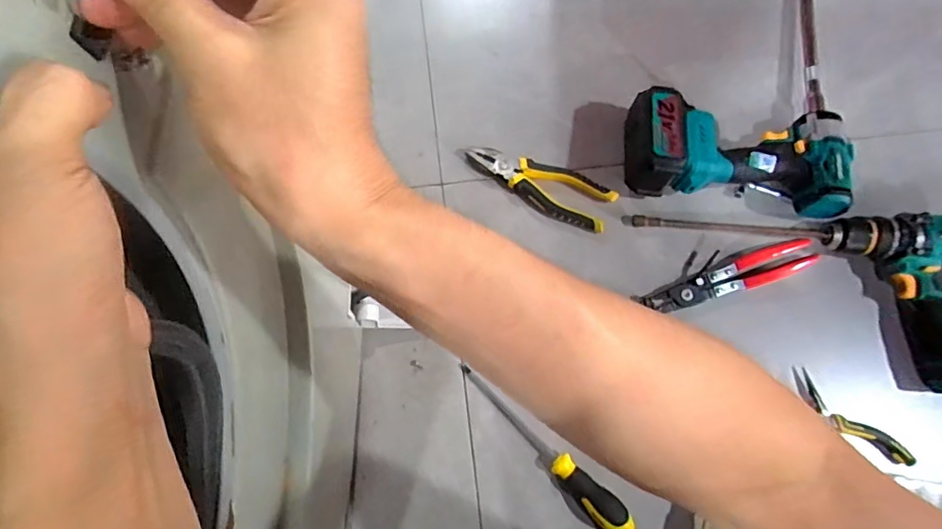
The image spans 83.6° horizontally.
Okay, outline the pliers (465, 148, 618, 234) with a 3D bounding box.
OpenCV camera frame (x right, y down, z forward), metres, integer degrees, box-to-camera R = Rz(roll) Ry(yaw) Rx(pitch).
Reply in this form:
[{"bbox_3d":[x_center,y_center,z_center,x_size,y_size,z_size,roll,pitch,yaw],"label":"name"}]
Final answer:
[{"bbox_3d":[0.084,-0.103,0.638,0.181,0.029,0.063,33,81,7],"label":"pliers"}]

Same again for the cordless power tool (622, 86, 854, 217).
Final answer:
[{"bbox_3d":[0.283,-0.123,0.582,0.212,0.079,0.123,7,79,2],"label":"cordless power tool"}]

